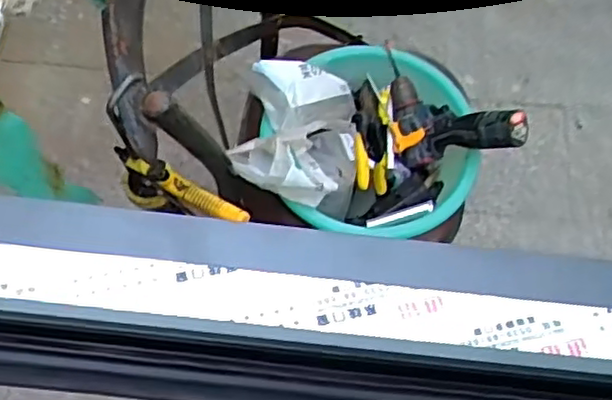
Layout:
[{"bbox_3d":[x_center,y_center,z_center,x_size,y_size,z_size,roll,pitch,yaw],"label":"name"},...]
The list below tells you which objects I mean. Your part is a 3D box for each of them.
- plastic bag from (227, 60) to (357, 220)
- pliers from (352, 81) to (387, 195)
[{"bbox_3d":[-0.008,-0.105,1.011,0.176,0.130,0.228,7,68,0],"label":"plastic bag"},{"bbox_3d":[0.100,-0.105,1.093,0.050,0.026,0.194,0,69,-3],"label":"pliers"}]

